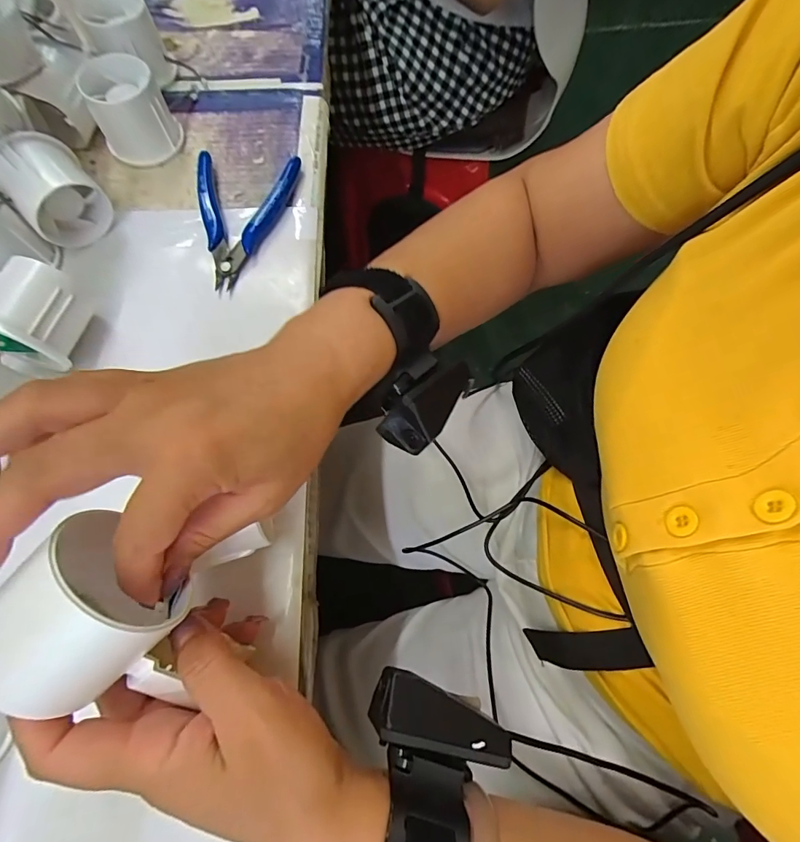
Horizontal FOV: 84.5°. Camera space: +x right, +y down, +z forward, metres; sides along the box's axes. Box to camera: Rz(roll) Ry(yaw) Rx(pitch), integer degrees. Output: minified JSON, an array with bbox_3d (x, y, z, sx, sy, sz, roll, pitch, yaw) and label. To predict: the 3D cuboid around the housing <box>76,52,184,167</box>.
[{"bbox_3d":[-0.209,-0.240,0.342,0.054,0.053,0.054,0,71,1],"label":"housing"}]

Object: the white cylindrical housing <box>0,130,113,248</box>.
[{"bbox_3d":[-0.245,-0.163,0.312,0.051,0.055,0.051,0,71,1],"label":"white cylindrical housing"}]

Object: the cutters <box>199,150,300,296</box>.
[{"bbox_3d":[-0.122,-0.151,0.327,0.073,0.015,0.112,5,71,3],"label":"cutters"}]

